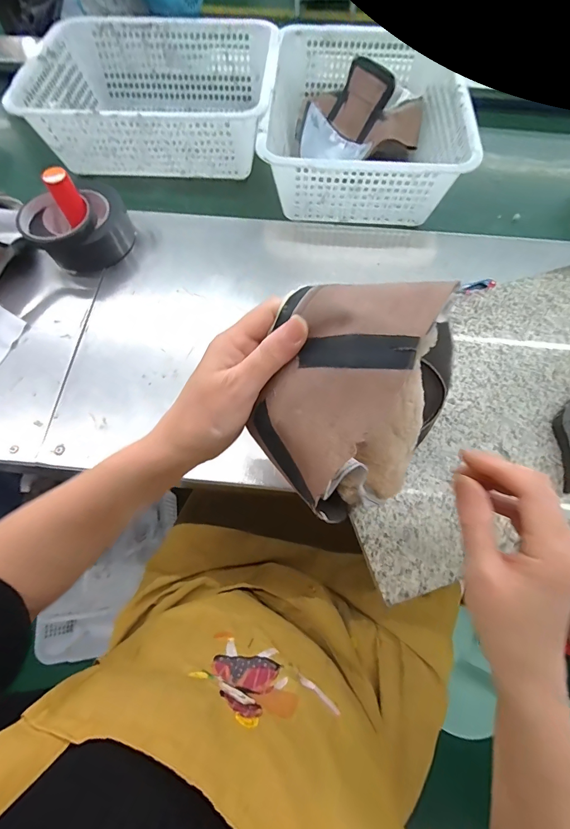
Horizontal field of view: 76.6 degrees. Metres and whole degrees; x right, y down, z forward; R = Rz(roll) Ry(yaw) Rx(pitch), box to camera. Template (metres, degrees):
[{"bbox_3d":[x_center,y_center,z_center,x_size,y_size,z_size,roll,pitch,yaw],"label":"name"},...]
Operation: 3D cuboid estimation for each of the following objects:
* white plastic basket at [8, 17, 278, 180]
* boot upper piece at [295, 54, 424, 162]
[{"bbox_3d":[-0.211,-0.534,0.621,0.392,0.118,0.298,5,67,2],"label":"white plastic basket"},{"bbox_3d":[0.126,-0.479,0.595,0.206,0.099,0.122,7,67,3],"label":"boot upper piece"}]

